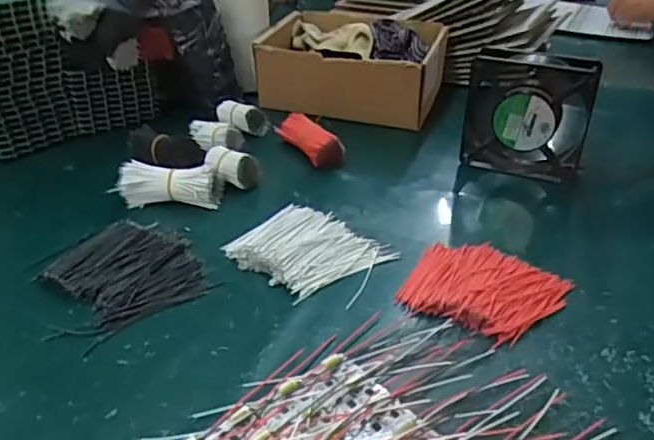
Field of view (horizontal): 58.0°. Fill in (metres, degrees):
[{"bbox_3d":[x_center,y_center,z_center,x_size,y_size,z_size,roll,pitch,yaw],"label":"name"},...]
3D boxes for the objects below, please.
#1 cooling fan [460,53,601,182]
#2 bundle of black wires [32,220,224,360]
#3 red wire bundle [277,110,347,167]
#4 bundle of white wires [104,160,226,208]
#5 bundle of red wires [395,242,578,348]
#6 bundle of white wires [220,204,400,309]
[{"bbox_3d":[0.199,-0.097,0.593,0.116,0.132,0.031,11,33,14],"label":"cooling fan"},{"bbox_3d":[-0.160,0.039,0.460,0.116,0.019,0.113,-26,41,-36],"label":"bundle of black wires"},{"bbox_3d":[-0.017,-0.091,0.639,0.031,0.027,0.091,-22,39,-32],"label":"red wire bundle"},{"bbox_3d":[-0.148,-0.033,0.553,0.093,0.035,0.032,0,32,-2],"label":"bundle of white wires"},{"bbox_3d":[0.119,0.051,0.450,0.109,0.015,0.096,20,37,27],"label":"bundle of red wires"},{"bbox_3d":[-0.014,0.023,0.494,0.120,0.016,0.098,22,38,29],"label":"bundle of white wires"}]

